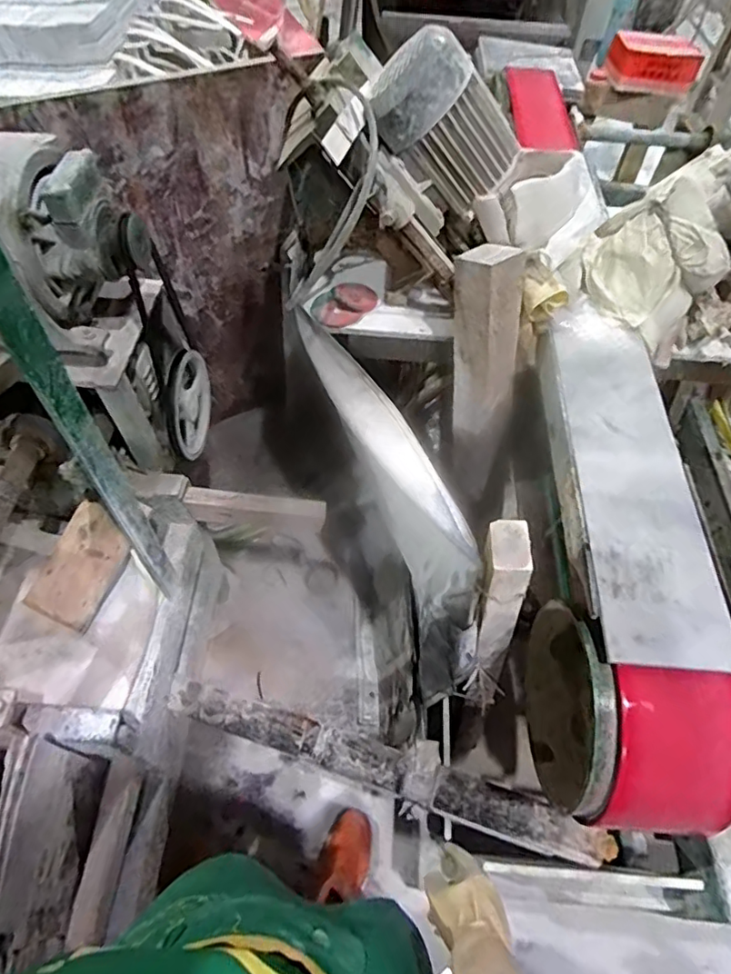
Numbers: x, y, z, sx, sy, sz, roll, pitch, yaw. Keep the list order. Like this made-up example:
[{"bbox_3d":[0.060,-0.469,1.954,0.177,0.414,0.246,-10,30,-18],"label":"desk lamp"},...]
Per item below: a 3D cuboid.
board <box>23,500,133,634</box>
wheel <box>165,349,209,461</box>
[{"bbox_3d":[-0.506,0.140,0.978,0.121,0.022,0.202,27,76,1],"label":"board"},{"bbox_3d":[-0.346,-0.165,1.062,0.040,0.189,0.195,2,56,1],"label":"wheel"}]

